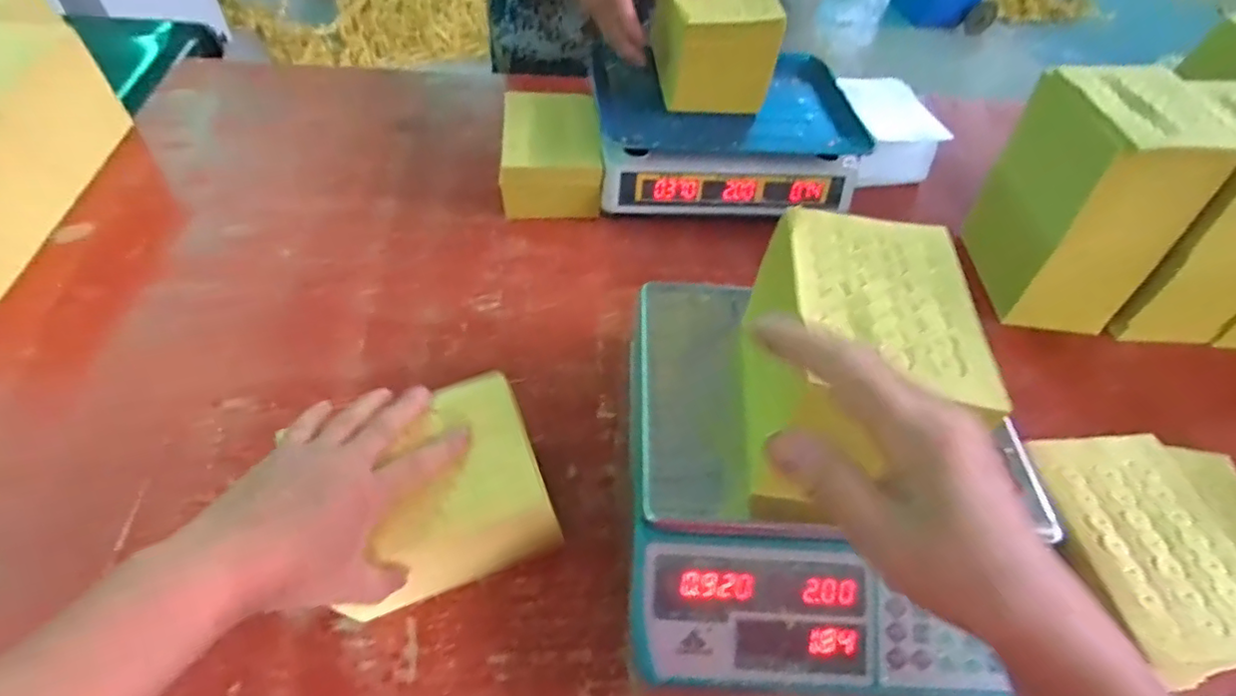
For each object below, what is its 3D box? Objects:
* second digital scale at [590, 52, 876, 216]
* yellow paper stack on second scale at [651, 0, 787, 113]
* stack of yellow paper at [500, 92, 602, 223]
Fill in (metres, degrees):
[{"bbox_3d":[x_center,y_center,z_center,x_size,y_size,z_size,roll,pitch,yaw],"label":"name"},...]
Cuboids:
[{"bbox_3d":[0.131,-0.278,0.778,0.324,0.115,0.241,-2,53,-7],"label":"second digital scale"},{"bbox_3d":[0.117,-0.372,0.707,0.116,0.113,0.123,-4,54,-9],"label":"yellow paper stack on second scale"},{"bbox_3d":[-0.087,-0.245,0.744,0.116,0.086,0.155,-2,53,-7],"label":"stack of yellow paper"}]

